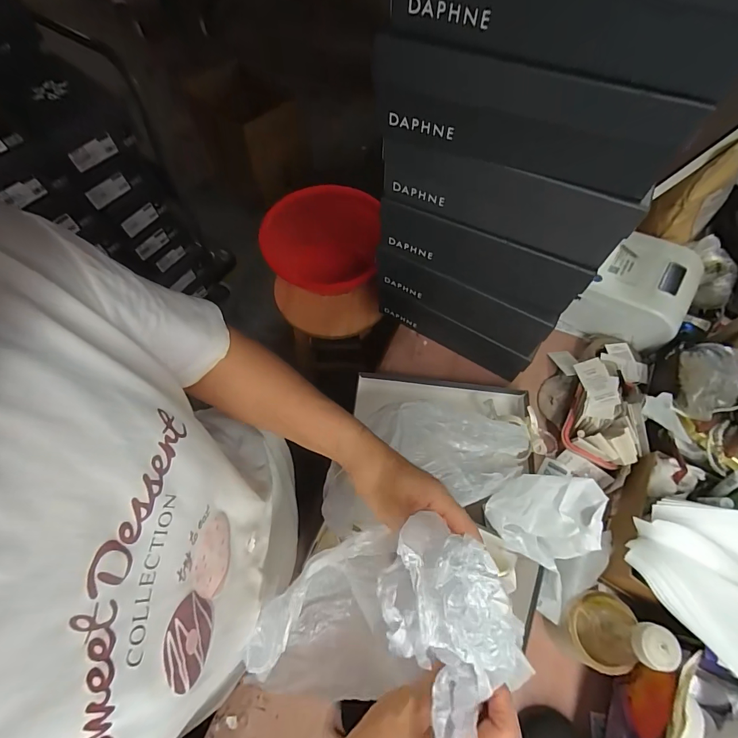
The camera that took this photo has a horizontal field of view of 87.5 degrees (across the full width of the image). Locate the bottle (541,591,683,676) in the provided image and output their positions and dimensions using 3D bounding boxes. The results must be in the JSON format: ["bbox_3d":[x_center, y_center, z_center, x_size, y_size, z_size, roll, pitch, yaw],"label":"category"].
[{"bbox_3d":[0.283,0.318,0.468,0.075,0.174,0.088,10,64,5],"label":"bottle"}]

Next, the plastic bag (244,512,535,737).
[{"bbox_3d":[0.004,0.207,0.293,0.088,0.255,0.140,7,55,-43],"label":"plastic bag"}]

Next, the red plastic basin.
[{"bbox_3d":[-0.114,-0.294,0.938,0.260,0.156,0.258,0,64,0],"label":"red plastic basin"}]

